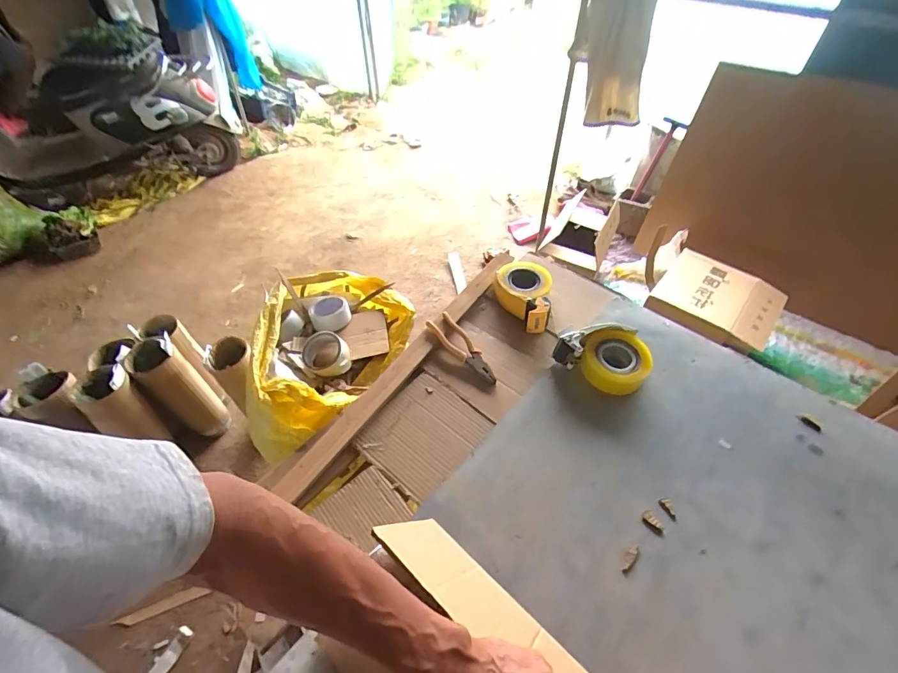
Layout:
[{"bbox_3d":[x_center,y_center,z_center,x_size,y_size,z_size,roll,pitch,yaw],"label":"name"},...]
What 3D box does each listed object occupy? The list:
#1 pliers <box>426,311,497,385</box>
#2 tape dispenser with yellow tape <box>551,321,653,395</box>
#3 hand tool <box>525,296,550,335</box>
[{"bbox_3d":[0.029,0.026,0.905,0.057,0.031,0.195,-28,54,-22],"label":"pliers"},{"bbox_3d":[0.305,0.033,0.855,0.164,0.075,0.124,35,58,28],"label":"tape dispenser with yellow tape"},{"bbox_3d":[0.184,-0.042,0.920,0.044,0.075,0.033,3,49,4],"label":"hand tool"}]

